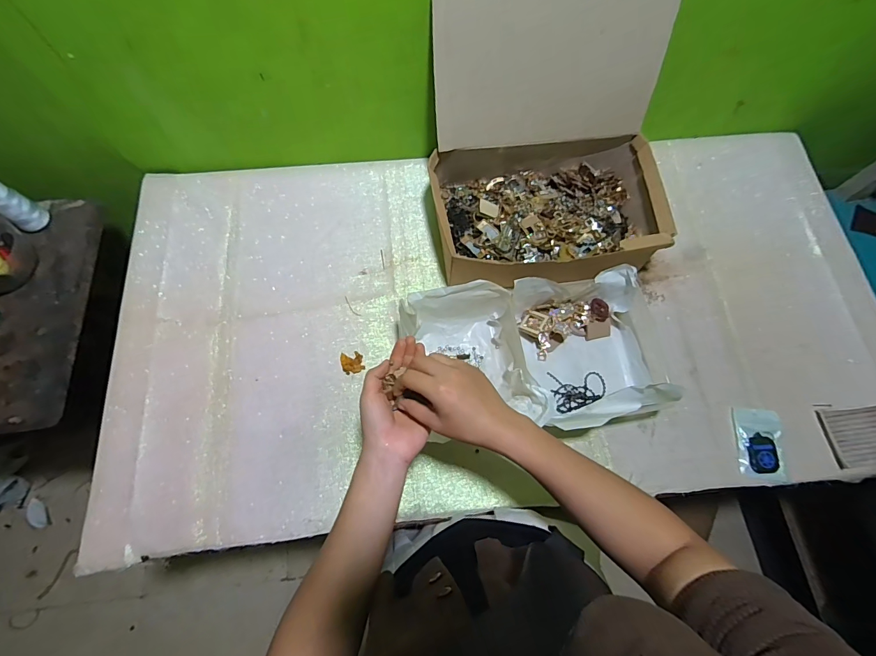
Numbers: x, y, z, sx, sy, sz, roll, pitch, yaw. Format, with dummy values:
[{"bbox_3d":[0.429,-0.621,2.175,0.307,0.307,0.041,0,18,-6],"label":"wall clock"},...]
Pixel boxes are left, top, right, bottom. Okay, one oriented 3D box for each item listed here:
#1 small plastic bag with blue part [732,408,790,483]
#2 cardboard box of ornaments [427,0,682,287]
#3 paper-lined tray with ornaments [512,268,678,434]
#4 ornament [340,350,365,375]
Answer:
[{"bbox_3d":[0.465,0.166,0.563,0.060,0.019,0.096,6,72,1],"label":"small plastic bag with blue part"},{"bbox_3d":[0.165,-0.239,0.551,0.325,0.279,0.317,-5,73,-3],"label":"cardboard box of ornaments"},{"bbox_3d":[0.218,0.026,0.559,0.201,0.092,0.204,-9,73,-4],"label":"paper-lined tray with ornaments"},{"bbox_3d":[-0.130,0.053,0.594,0.034,0.004,0.034,-14,73,-5],"label":"ornament"}]

